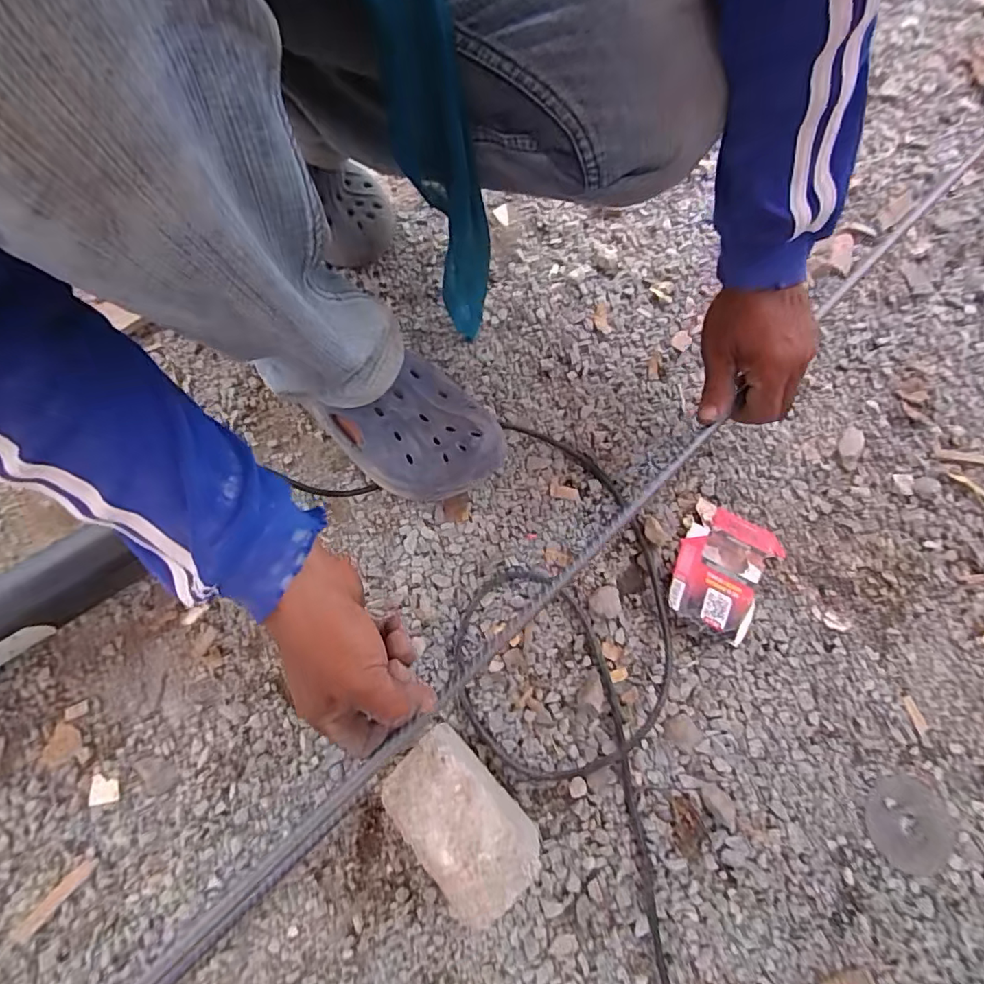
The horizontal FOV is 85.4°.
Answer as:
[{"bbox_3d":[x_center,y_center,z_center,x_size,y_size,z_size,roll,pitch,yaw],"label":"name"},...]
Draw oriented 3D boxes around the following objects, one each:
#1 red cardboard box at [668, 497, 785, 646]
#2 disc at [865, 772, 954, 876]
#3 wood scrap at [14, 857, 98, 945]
[{"bbox_3d":[0.203,0.070,0.474,0.081,0.016,0.112,29,72,8],"label":"red cardboard box"},{"bbox_3d":[0.327,0.259,0.417,0.066,0.004,0.065,1,71,-2],"label":"disc"},{"bbox_3d":[-0.316,0.295,0.384,0.011,0.004,0.063,41,74,11],"label":"wood scrap"}]

